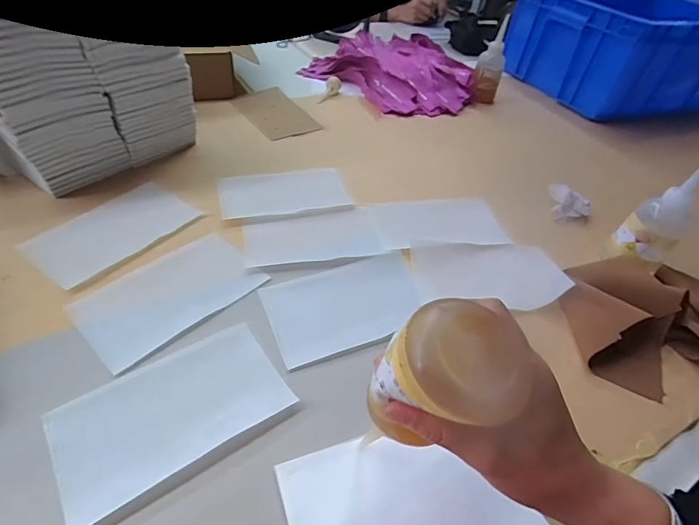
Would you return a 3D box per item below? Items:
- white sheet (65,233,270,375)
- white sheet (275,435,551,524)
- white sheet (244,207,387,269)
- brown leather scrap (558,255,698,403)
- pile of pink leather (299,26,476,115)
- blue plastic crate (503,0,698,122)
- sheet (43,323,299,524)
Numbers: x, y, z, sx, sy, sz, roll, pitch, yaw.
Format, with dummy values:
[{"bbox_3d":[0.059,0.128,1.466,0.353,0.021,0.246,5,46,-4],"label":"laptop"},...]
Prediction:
[{"bbox_3d":[-0.189,0.030,0.442,0.102,0.006,0.174,36,50,25],"label":"white sheet"},{"bbox_3d":[0.041,0.179,0.311,0.169,0.010,0.110,-14,46,-15],"label":"white sheet"},{"bbox_3d":[-0.046,-0.032,0.526,0.171,0.007,0.086,-8,47,-17],"label":"white sheet"},{"bbox_3d":[0.339,0.046,0.459,0.168,0.051,0.226,38,51,27],"label":"brown leather scrap"},{"bbox_3d":[0.150,-0.445,0.942,0.409,0.058,0.343,-32,57,-34],"label":"pile of pink leather"},{"bbox_3d":[0.702,-0.539,1.042,0.492,0.202,0.346,-10,47,-19],"label":"blue plastic crate"},{"bbox_3d":[-0.151,0.125,0.354,0.179,0.008,0.103,-23,53,-29],"label":"sheet"}]

